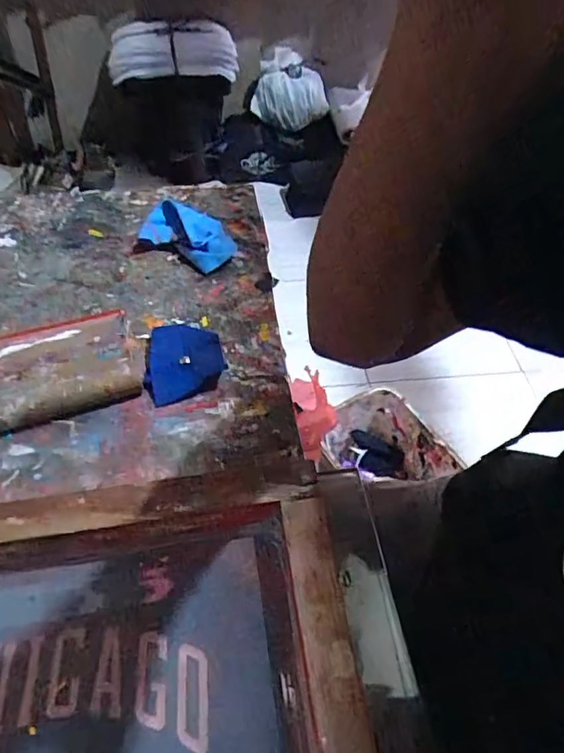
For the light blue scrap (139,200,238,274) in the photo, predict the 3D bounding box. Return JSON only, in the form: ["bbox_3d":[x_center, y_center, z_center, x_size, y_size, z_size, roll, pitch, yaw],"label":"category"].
[{"bbox_3d":[-0.096,-0.160,0.583,0.104,0.034,0.075,25,54,19],"label":"light blue scrap"}]

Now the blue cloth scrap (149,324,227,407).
[{"bbox_3d":[-0.086,-0.015,0.476,0.065,0.014,0.079,-11,51,-10],"label":"blue cloth scrap"}]

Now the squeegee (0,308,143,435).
[{"bbox_3d":[-0.194,-0.008,0.459,0.126,0.026,0.095,-15,52,-13],"label":"squeegee"}]

